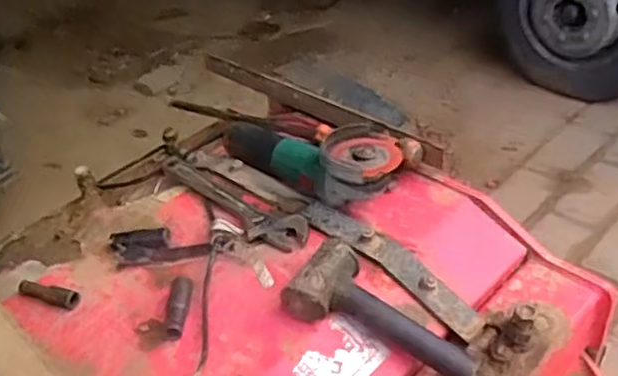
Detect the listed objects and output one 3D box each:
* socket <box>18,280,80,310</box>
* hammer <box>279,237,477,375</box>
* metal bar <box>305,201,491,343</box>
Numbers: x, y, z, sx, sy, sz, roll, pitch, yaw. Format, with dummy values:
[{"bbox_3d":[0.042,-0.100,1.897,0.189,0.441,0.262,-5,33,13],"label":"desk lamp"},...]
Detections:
[{"bbox_3d":[-0.311,0.124,0.799,0.083,0.016,0.023,10,38,25],"label":"socket"},{"bbox_3d":[0.083,0.138,0.737,0.216,0.051,0.095,28,41,5],"label":"hammer"},{"bbox_3d":[0.100,0.085,0.829,0.268,0.031,0.048,35,51,28],"label":"metal bar"}]

